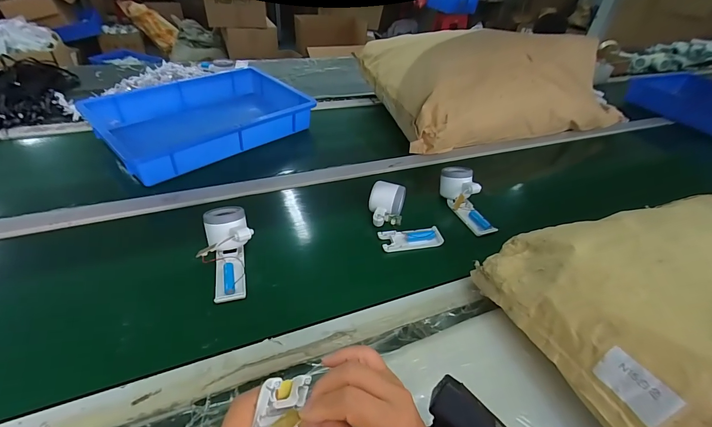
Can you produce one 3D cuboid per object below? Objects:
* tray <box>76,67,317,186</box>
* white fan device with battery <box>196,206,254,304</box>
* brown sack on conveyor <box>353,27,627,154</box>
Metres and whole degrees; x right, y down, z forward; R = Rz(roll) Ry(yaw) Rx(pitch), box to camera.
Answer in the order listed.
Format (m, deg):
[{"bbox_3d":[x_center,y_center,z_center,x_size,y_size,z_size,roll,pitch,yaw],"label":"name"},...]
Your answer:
[{"bbox_3d":[-0.349,-0.227,0.796,0.285,0.077,0.428,34,48,29],"label":"tray"},{"bbox_3d":[-0.184,0.056,0.488,0.069,0.052,0.144,-7,48,-14],"label":"white fan device with battery"},{"bbox_3d":[0.371,-0.363,0.920,0.626,0.210,0.412,-7,42,-15],"label":"brown sack on conveyor"}]

